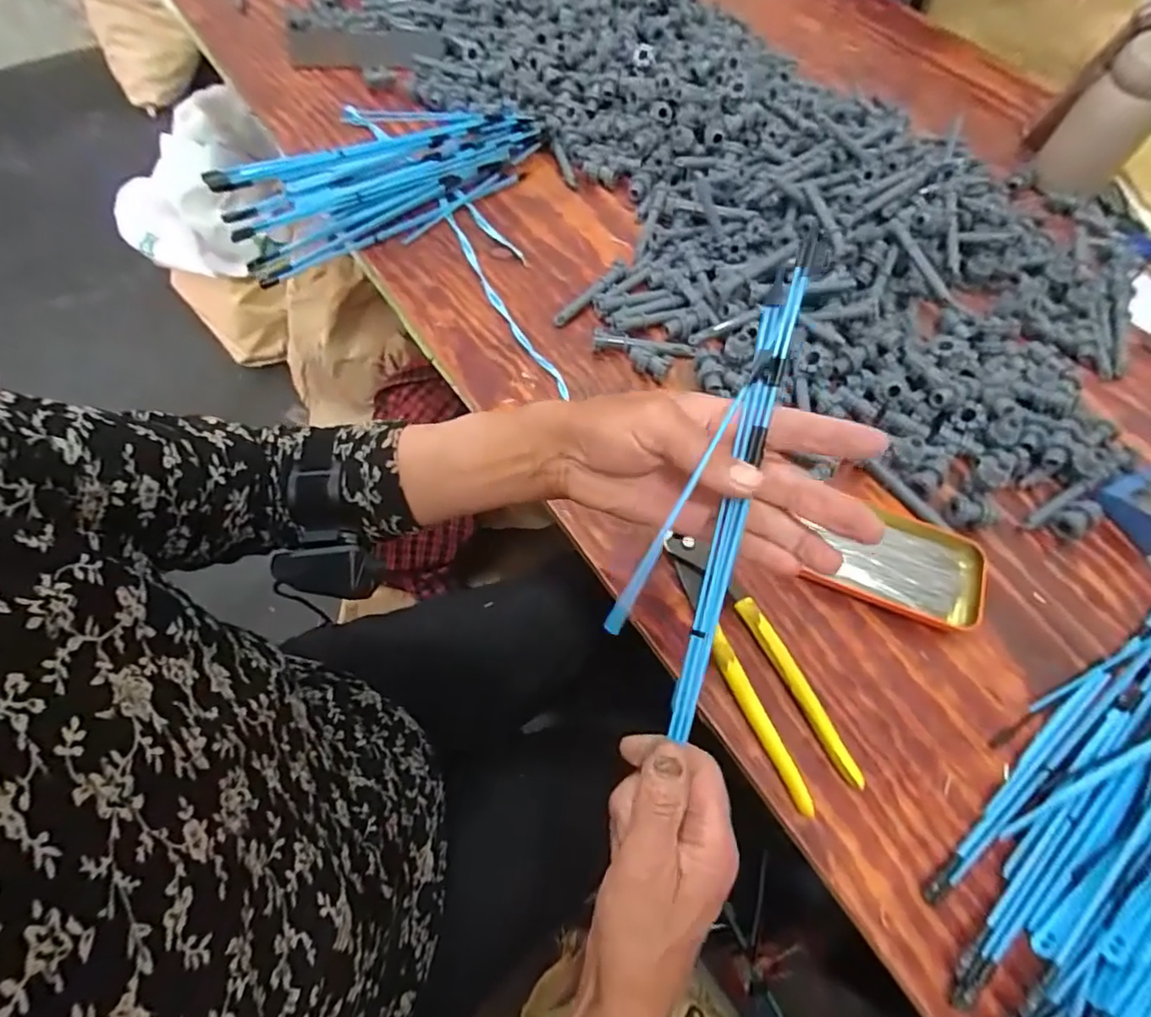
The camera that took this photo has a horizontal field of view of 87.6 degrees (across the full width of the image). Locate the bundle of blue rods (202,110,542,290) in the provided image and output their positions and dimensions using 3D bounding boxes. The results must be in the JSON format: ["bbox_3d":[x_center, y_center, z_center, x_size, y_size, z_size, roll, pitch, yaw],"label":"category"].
[{"bbox_3d":[-0.184,-0.338,0.607,0.330,0.061,0.110,-28,67,-17],"label":"bundle of blue rods"}]

